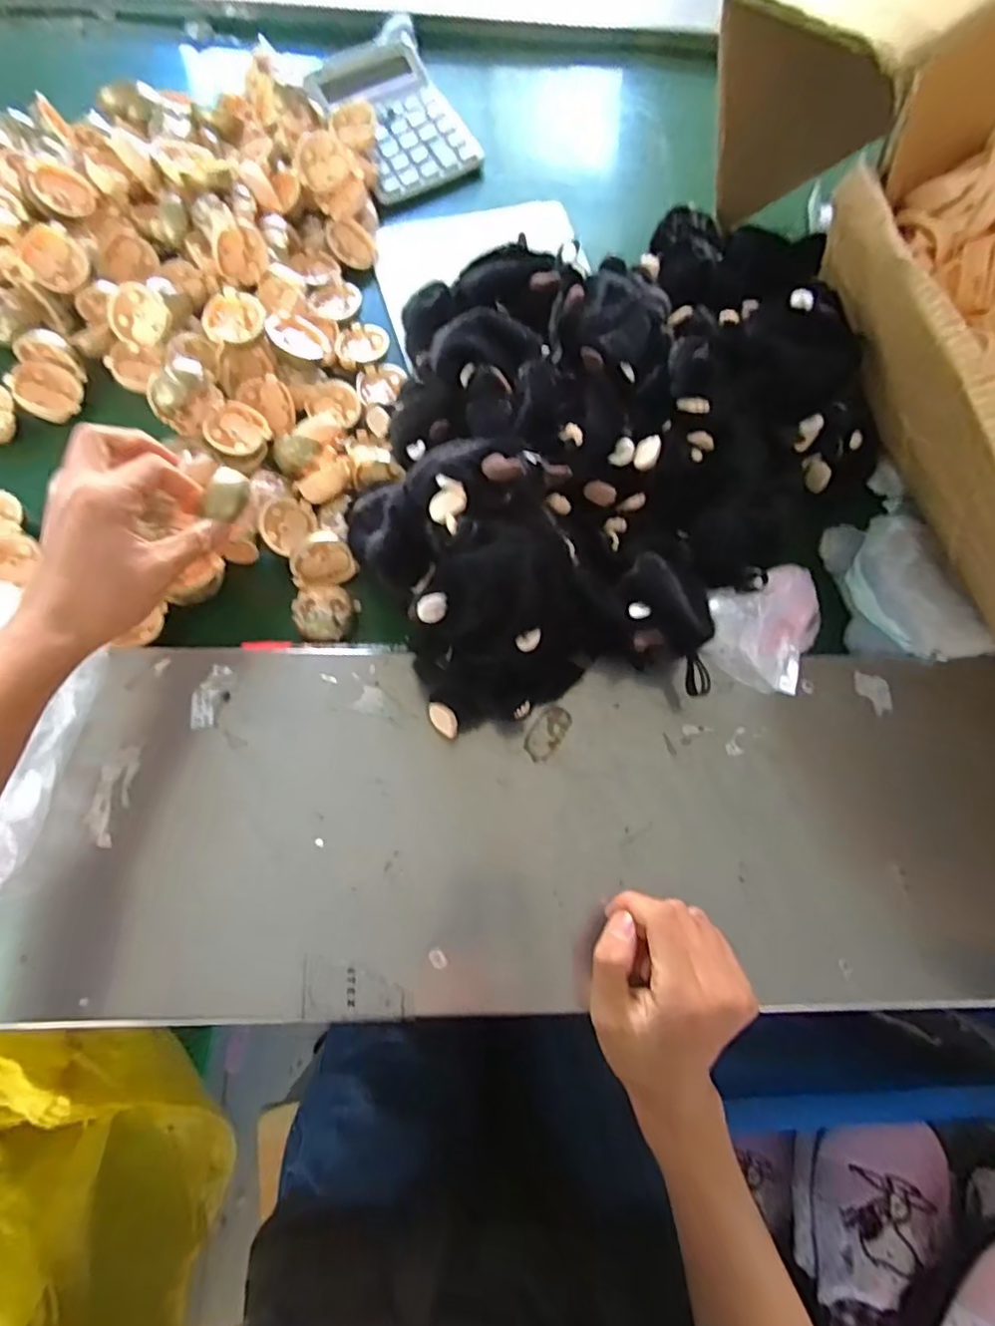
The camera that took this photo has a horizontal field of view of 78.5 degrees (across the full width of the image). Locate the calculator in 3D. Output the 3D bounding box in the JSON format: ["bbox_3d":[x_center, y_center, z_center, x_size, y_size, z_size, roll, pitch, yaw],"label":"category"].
[{"bbox_3d":[-0.111,-0.592,0.662,0.137,0.041,0.170,-32,75,-13],"label":"calculator"}]

